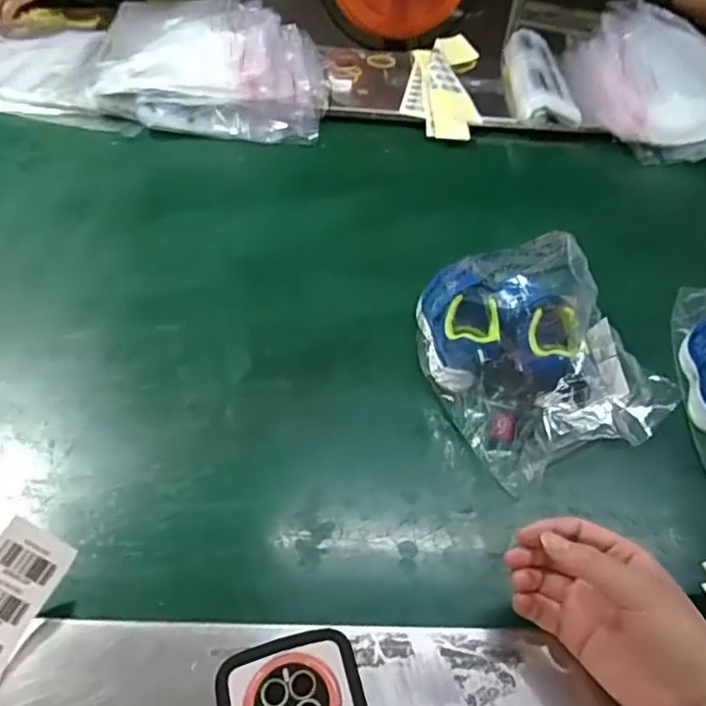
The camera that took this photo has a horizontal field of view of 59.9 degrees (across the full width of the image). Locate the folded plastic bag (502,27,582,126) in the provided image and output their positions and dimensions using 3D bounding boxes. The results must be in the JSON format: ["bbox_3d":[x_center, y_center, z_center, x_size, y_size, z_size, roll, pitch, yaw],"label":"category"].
[{"bbox_3d":[0.320,-0.481,1.069,0.097,0.057,0.291,4,46,-2],"label":"folded plastic bag"}]

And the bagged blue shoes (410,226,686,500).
[{"bbox_3d":[0.163,-0.012,0.563,0.164,0.104,0.220,-13,49,-18],"label":"bagged blue shoes"}]

